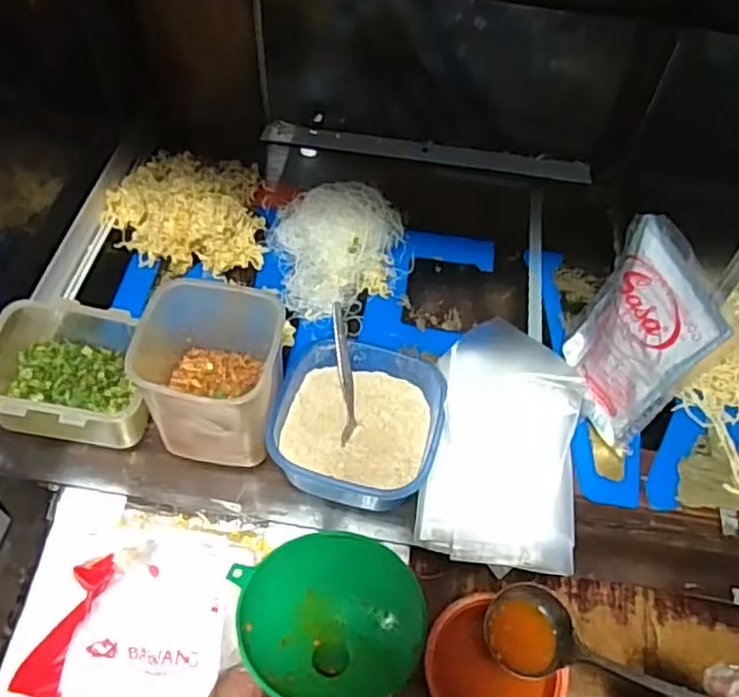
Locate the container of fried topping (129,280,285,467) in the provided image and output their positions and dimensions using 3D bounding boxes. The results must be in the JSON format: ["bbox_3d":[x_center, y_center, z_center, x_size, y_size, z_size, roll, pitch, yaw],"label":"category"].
[{"bbox_3d":[-0.113,0.021,0.499,0.091,0.105,0.089,9,56,2],"label":"container of fried topping"}]

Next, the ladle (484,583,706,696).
[{"bbox_3d":[0.173,0.197,0.415,0.222,0.037,0.059,2,45,46],"label":"ladle"}]

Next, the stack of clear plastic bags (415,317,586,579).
[{"bbox_3d":[0.104,0.068,0.531,0.110,0.030,0.196,9,60,3],"label":"stack of clear plastic bags"}]

